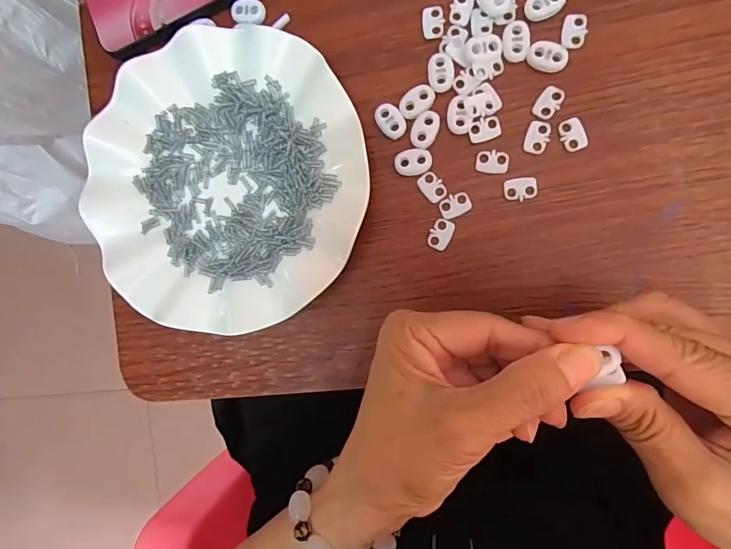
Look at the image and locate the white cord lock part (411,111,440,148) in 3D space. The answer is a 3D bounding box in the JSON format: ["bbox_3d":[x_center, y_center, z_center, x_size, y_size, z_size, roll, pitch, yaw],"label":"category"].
[{"bbox_3d":[0.036,-0.089,0.263,0.015,0.004,0.022,20,95,8],"label":"white cord lock part"}]

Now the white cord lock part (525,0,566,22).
[{"bbox_3d":[0.104,-0.157,0.250,0.022,0.005,0.015,-19,89,10],"label":"white cord lock part"}]

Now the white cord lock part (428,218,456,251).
[{"bbox_3d":[0.046,-0.025,0.266,0.013,0.004,0.020,21,95,8],"label":"white cord lock part"}]

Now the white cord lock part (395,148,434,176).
[{"bbox_3d":[0.030,-0.069,0.267,0.022,0.004,0.016,0,92,10],"label":"white cord lock part"}]

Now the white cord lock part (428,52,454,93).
[{"bbox_3d":[0.046,-0.122,0.261,0.015,0.004,0.022,-7,91,10],"label":"white cord lock part"}]

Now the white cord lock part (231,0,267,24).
[{"bbox_3d":[-0.077,-0.172,0.280,0.022,0.004,0.015,3,93,9],"label":"white cord lock part"}]

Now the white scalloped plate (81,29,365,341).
[{"bbox_3d":[-0.089,-0.060,0.279,0.179,0.026,0.183,0,92,10],"label":"white scalloped plate"}]

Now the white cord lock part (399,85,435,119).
[{"bbox_3d":[0.031,-0.106,0.263,0.023,0.004,0.016,-27,88,10],"label":"white cord lock part"}]

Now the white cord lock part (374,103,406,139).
[{"bbox_3d":[0.015,-0.095,0.266,0.016,0.004,0.023,-39,86,9],"label":"white cord lock part"}]

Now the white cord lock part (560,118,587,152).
[{"bbox_3d":[0.121,-0.081,0.250,0.013,0.004,0.019,-19,89,10],"label":"white cord lock part"}]

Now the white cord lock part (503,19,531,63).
[{"bbox_3d":[0.089,-0.137,0.253,0.015,0.004,0.023,-3,92,10],"label":"white cord lock part"}]

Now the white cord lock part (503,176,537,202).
[{"bbox_3d":[0.093,-0.051,0.257,0.019,0.004,0.013,-6,91,10],"label":"white cord lock part"}]

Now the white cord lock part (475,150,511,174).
[{"bbox_3d":[0.076,-0.067,0.258,0.019,0.004,0.013,5,93,9],"label":"white cord lock part"}]

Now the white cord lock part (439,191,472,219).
[{"bbox_3d":[0.055,-0.042,0.264,0.018,0.004,0.013,-25,88,10],"label":"white cord lock part"}]

